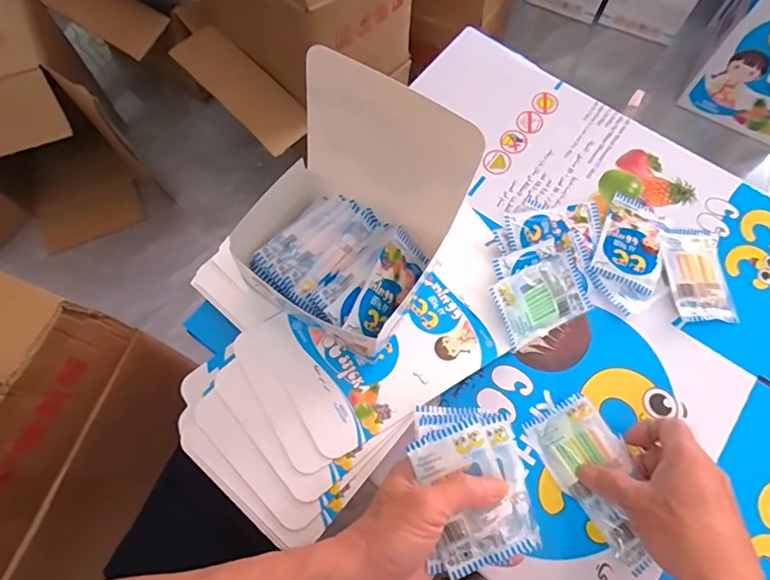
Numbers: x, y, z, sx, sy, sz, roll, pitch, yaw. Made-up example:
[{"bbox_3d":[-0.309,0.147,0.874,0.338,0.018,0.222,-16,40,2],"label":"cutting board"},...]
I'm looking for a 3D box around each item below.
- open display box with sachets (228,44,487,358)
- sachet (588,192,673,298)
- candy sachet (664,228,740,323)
[{"bbox_3d":[-0.029,-0.056,0.379,0.139,0.163,0.154,32,72,10],"label":"open display box with sachets"},{"bbox_3d":[0.259,-0.051,0.497,0.063,0.013,0.105,26,71,8],"label":"sachet"},{"bbox_3d":[0.322,-0.017,0.491,0.065,0.011,0.100,1,70,-1],"label":"candy sachet"}]

